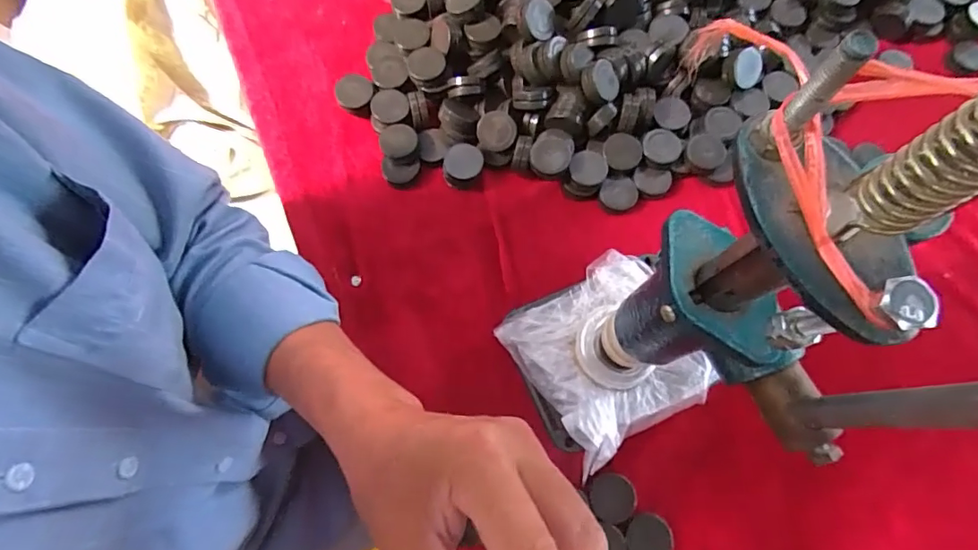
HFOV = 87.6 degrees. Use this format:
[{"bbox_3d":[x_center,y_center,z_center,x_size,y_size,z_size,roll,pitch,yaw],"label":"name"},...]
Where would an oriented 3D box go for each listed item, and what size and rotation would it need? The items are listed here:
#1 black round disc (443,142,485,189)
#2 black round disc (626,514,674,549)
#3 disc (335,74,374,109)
[{"bbox_3d":[-0.022,-0.093,0.433,0.033,0.010,0.037,8,98,6],"label":"black round disc"},{"bbox_3d":[0.115,0.191,0.368,0.033,0.008,0.032,0,72,-1],"label":"black round disc"},{"bbox_3d":[-0.118,-0.161,0.447,0.032,0.011,0.030,-4,82,-8],"label":"disc"}]

